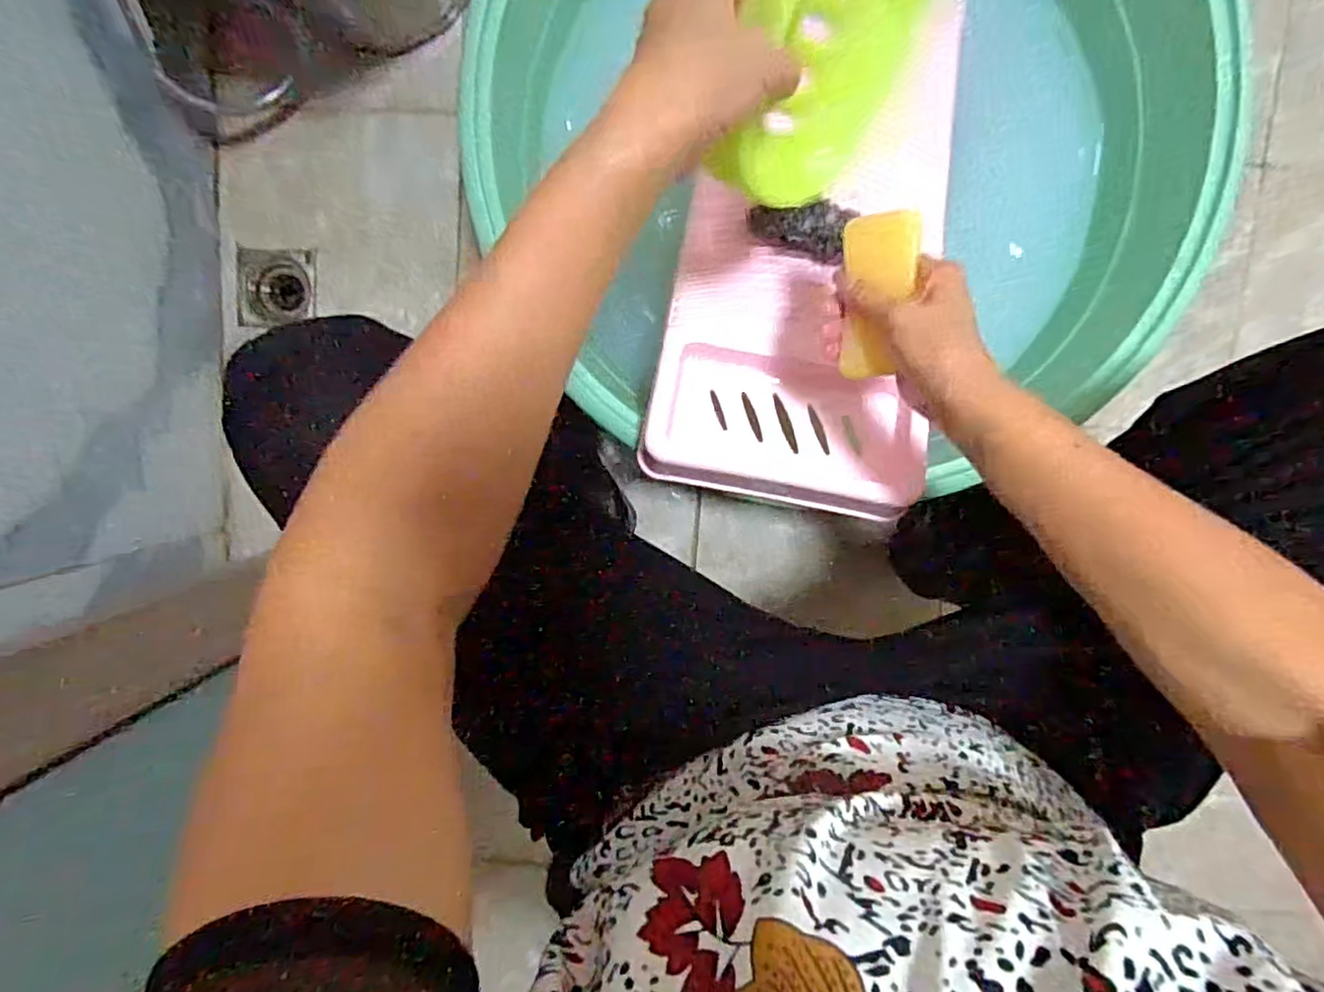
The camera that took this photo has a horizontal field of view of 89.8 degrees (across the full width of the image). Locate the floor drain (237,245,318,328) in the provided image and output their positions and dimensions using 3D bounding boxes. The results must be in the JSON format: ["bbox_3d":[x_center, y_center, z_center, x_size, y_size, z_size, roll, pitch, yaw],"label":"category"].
[{"bbox_3d":[-0.458,-0.248,0.796,0.090,0.023,0.092,6,98,-3],"label":"floor drain"}]

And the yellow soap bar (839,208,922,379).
[{"bbox_3d":[0.144,-0.135,0.448,0.048,0.028,0.108,7,92,25],"label":"yellow soap bar"}]

